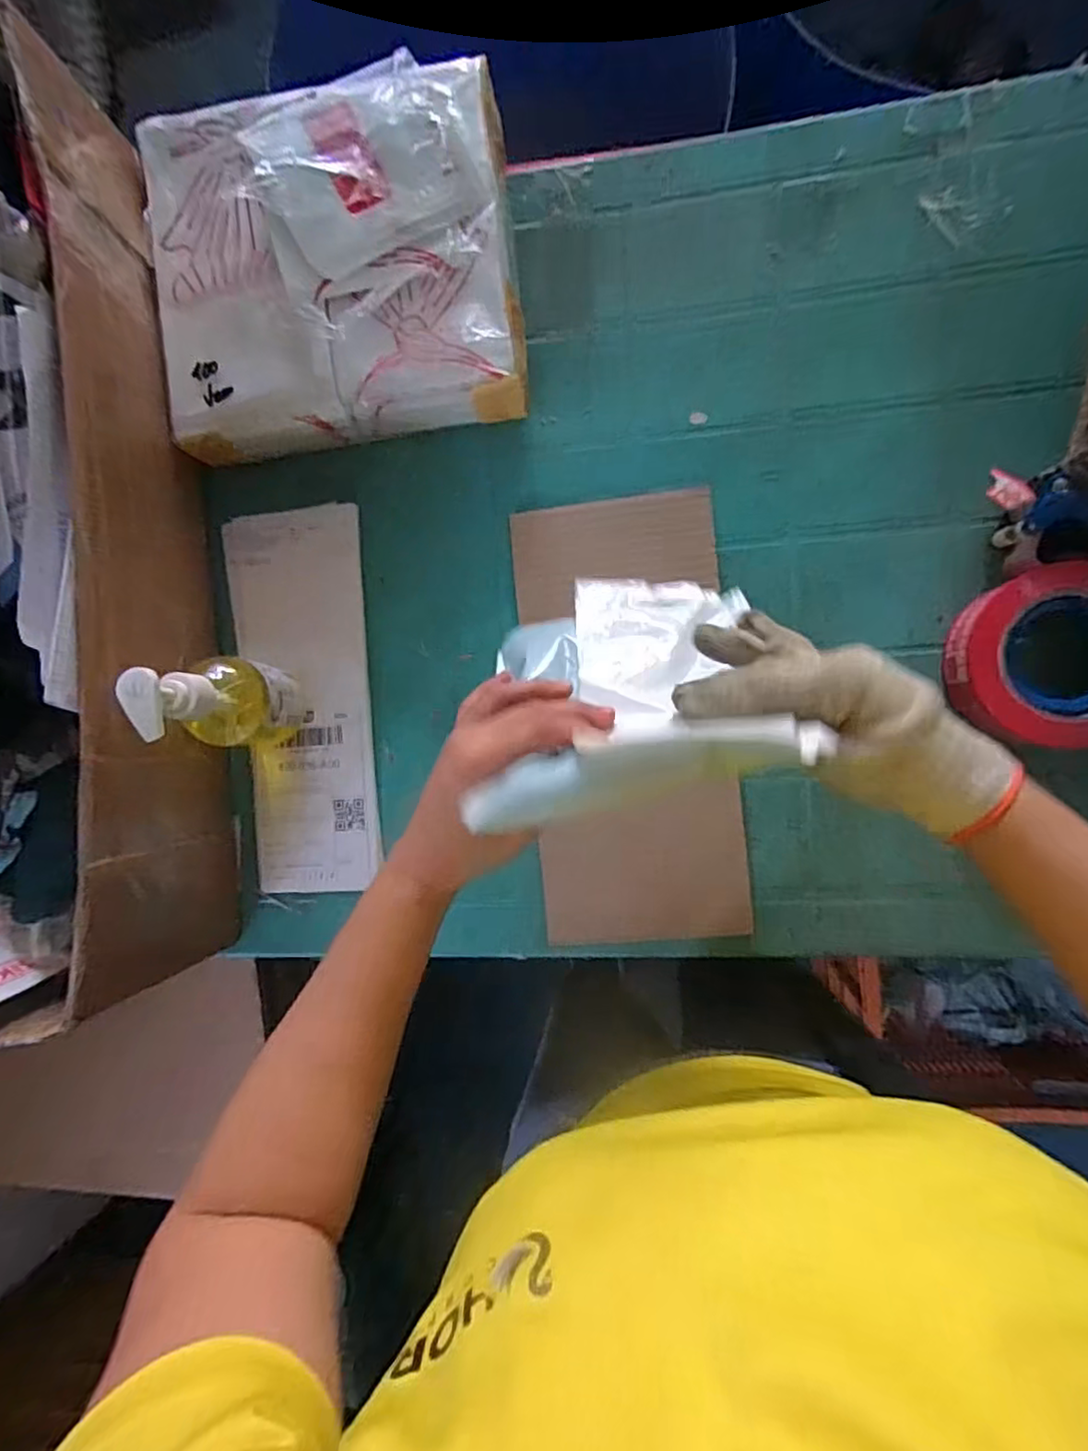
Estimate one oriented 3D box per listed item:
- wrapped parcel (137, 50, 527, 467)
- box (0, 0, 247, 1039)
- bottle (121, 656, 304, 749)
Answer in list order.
[{"bbox_3d":[-0.153,-0.333,0.469,0.261,0.095,0.237,-6,89,7],"label":"wrapped parcel"},{"bbox_3d":[-0.354,-0.112,0.447,0.180,0.188,0.578,-3,89,8],"label":"box"},{"bbox_3d":[-0.225,-0.017,0.448,0.053,0.149,0.060,7,91,8],"label":"bottle"}]

